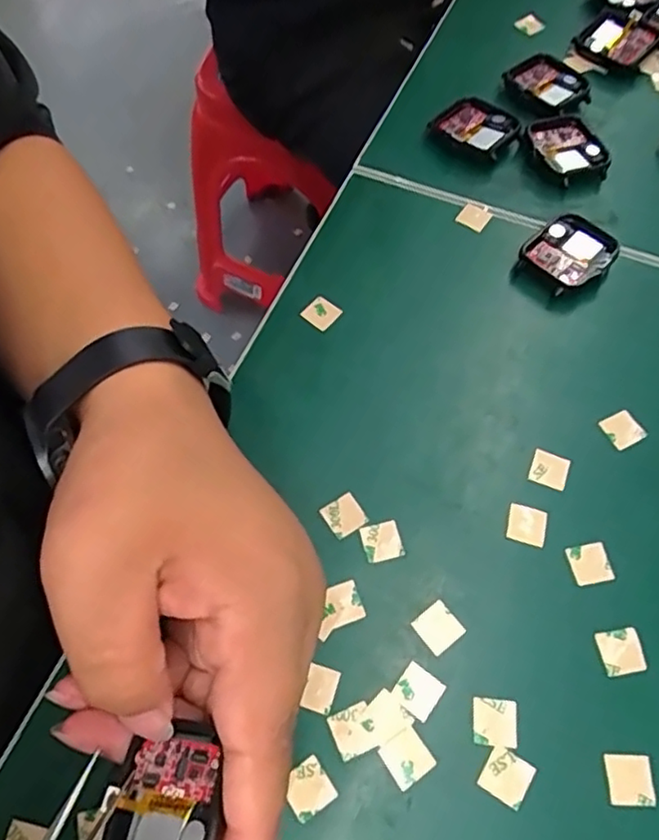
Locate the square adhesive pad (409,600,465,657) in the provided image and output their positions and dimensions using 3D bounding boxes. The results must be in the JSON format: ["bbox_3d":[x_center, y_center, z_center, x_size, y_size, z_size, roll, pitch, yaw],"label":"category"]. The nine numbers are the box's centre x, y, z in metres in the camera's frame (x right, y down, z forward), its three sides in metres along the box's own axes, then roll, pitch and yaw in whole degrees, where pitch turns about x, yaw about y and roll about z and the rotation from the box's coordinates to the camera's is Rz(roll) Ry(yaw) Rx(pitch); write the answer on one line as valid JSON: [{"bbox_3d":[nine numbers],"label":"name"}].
[{"bbox_3d":[0.042,0.079,0.240,0.015,0.004,0.015,-36,67,-16],"label":"square adhesive pad"}]

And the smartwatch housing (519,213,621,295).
[{"bbox_3d":[0.120,-0.083,0.316,0.041,0.014,0.037,-38,67,-17],"label":"smartwatch housing"}]

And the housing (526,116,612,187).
[{"bbox_3d":[0.133,-0.149,0.348,0.035,0.012,0.048,-21,64,-9],"label":"housing"}]

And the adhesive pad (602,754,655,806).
[{"bbox_3d":[0.104,0.124,0.216,0.015,0.004,0.015,1,62,2],"label":"adhesive pad"}]

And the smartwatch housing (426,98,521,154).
[{"bbox_3d":[0.082,-0.167,0.355,0.045,0.012,0.035,37,69,19],"label":"smartwatch housing"}]

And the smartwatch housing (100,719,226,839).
[{"bbox_3d":[-0.046,0.113,0.182,0.038,0.013,0.043,-8,53,26],"label":"smartwatch housing"}]

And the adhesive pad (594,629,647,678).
[{"bbox_3d":[0.110,0.087,0.235,0.016,0.004,0.016,-12,62,-5],"label":"adhesive pad"}]

